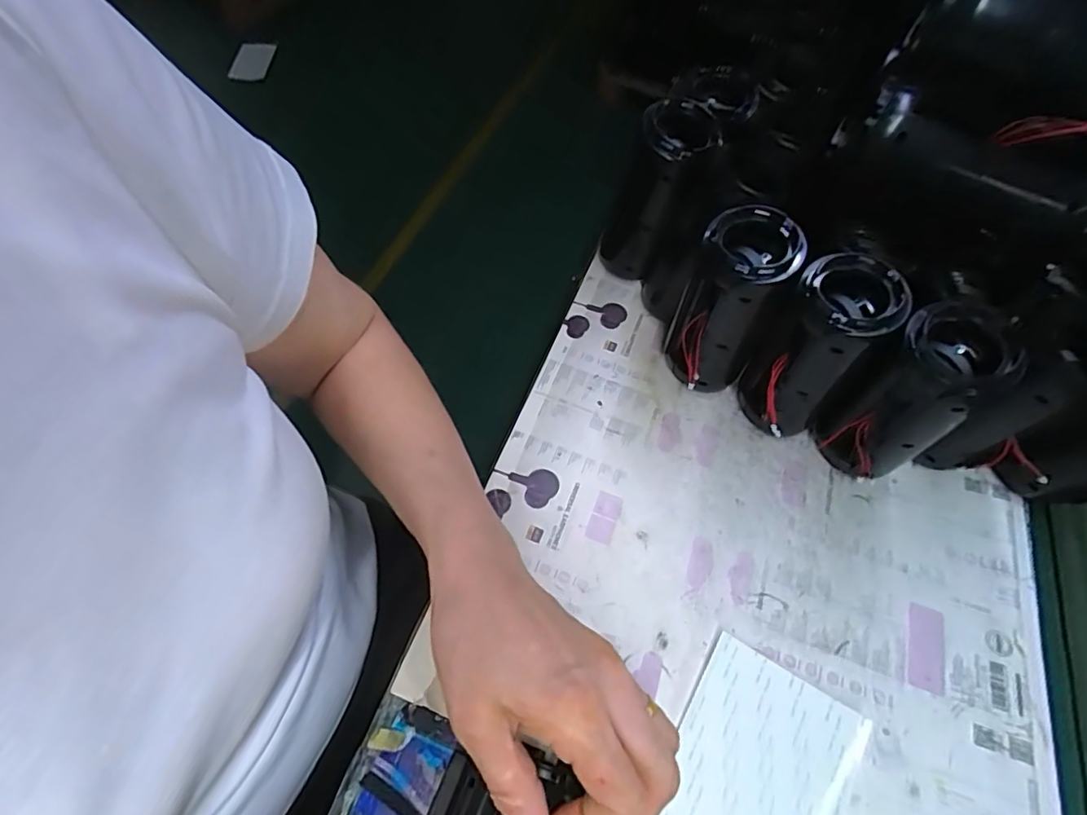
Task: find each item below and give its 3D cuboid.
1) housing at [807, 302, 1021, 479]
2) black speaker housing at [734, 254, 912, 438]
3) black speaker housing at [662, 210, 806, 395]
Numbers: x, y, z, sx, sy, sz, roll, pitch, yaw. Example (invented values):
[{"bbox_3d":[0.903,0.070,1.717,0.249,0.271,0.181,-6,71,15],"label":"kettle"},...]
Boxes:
[{"bbox_3d":[0.239,-0.001,0.374,0.062,0.147,0.063,-27,64,-19],"label":"housing"},{"bbox_3d":[0.182,-0.033,0.389,0.061,0.146,0.060,40,64,18],"label":"black speaker housing"},{"bbox_3d":[0.128,-0.066,0.403,0.064,0.145,0.058,26,60,11],"label":"black speaker housing"}]

